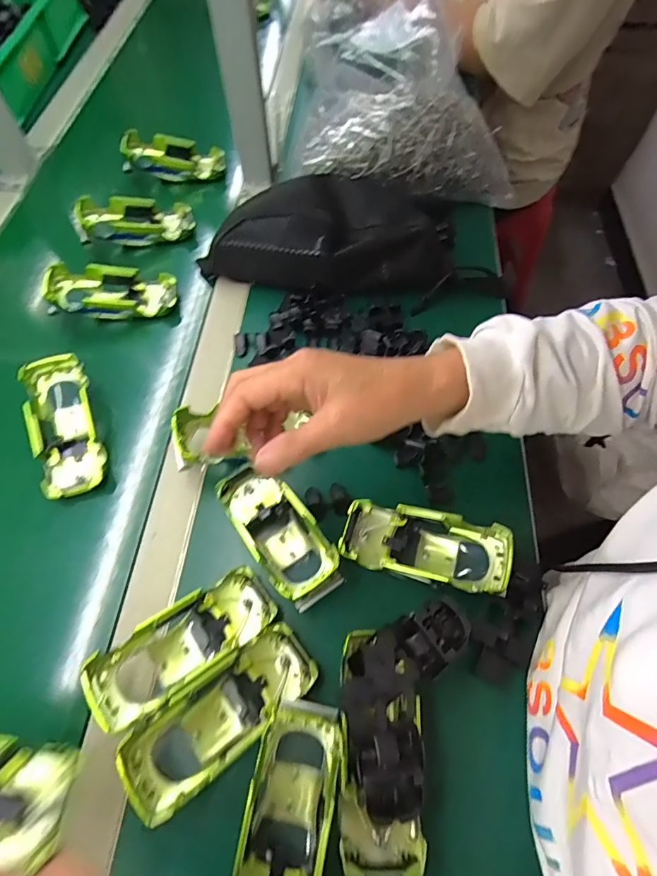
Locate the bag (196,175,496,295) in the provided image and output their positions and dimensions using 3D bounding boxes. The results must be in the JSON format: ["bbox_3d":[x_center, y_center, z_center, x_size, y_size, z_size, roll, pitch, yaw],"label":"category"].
[{"bbox_3d":[0.010,-0.239,0.514,0.308,0.068,0.157,-6,62,-3],"label":"bag"}]

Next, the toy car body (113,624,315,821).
[{"bbox_3d":[-0.073,0.192,0.311,0.132,0.037,0.052,-29,65,-29],"label":"toy car body"}]

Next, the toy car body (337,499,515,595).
[{"bbox_3d":[0.078,0.091,0.365,0.131,0.036,0.057,8,61,19],"label":"toy car body"}]

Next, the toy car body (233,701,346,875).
[{"bbox_3d":[-0.025,0.245,0.284,0.053,0.029,0.132,11,76,6],"label":"toy car body"}]

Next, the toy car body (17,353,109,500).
[{"bbox_3d":[-0.250,-0.009,0.428,0.057,0.039,0.134,-17,78,-9],"label":"toy car body"}]

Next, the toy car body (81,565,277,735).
[{"bbox_3d":[-0.104,0.155,0.330,0.131,0.039,0.056,-28,64,-29],"label":"toy car body"}]

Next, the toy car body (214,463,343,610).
[{"bbox_3d":[-0.044,0.076,0.370,0.058,0.034,0.136,-33,66,-16],"label":"toy car body"}]

